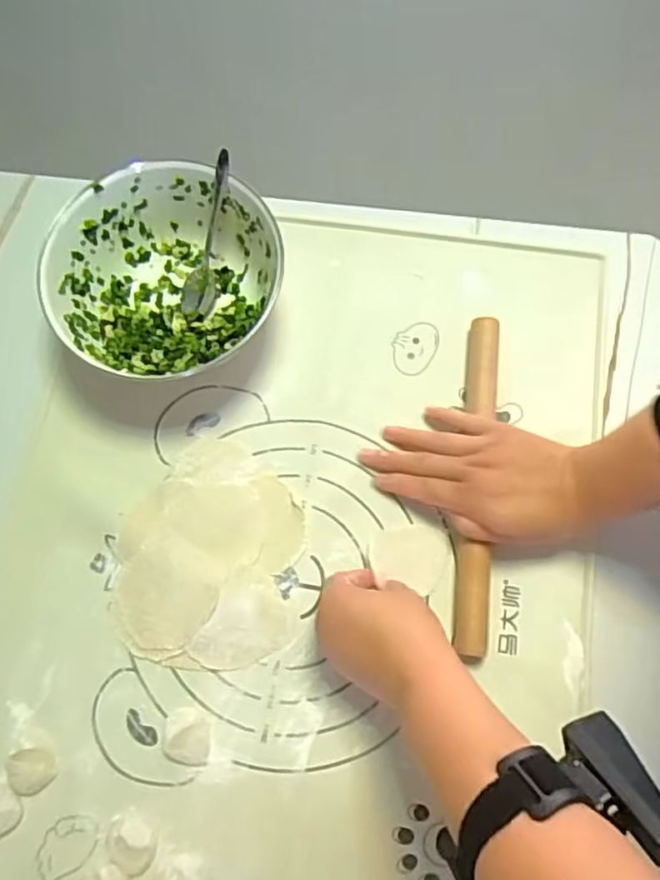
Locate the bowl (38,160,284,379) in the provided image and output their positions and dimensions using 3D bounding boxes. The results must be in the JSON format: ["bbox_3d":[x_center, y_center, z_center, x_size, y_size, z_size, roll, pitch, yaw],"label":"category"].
[{"bbox_3d":[-0.145,-0.142,0.562,0.178,0.084,0.190,0,75,1],"label":"bowl"}]

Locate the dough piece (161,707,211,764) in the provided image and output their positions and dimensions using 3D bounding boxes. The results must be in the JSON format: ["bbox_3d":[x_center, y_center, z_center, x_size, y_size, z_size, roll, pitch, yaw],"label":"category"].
[{"bbox_3d":[-0.112,0.232,0.500,0.037,0.009,0.037,10,75,4],"label":"dough piece"}]

